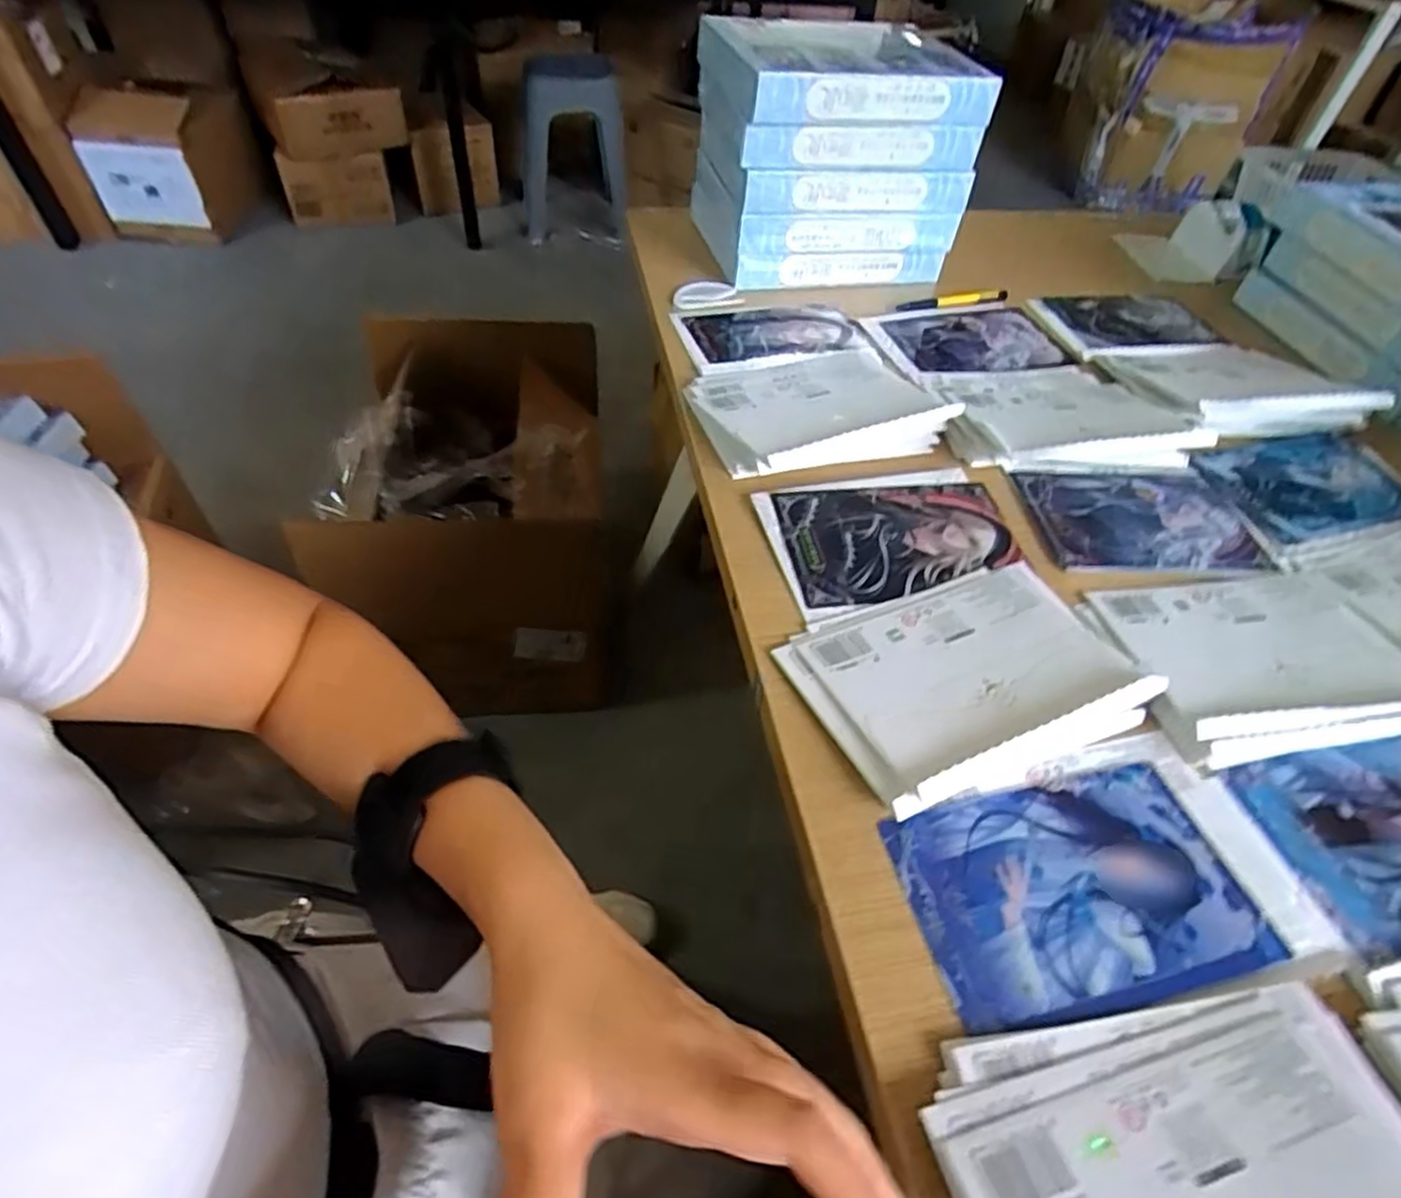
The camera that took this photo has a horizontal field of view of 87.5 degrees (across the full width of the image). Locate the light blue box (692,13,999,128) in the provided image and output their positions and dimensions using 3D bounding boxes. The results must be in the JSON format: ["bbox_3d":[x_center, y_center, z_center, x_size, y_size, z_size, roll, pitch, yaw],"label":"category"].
[{"bbox_3d":[0.140,-0.525,0.726,0.236,0.049,0.193,-9,51,-13],"label":"light blue box"}]

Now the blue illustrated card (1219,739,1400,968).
[{"bbox_3d":[0.392,0.129,0.402,0.172,0.007,0.104,-7,49,-12],"label":"blue illustrated card"}]

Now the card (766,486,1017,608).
[{"bbox_3d":[0.143,-0.043,0.524,0.165,0.004,0.105,-5,49,-10],"label":"card"}]

